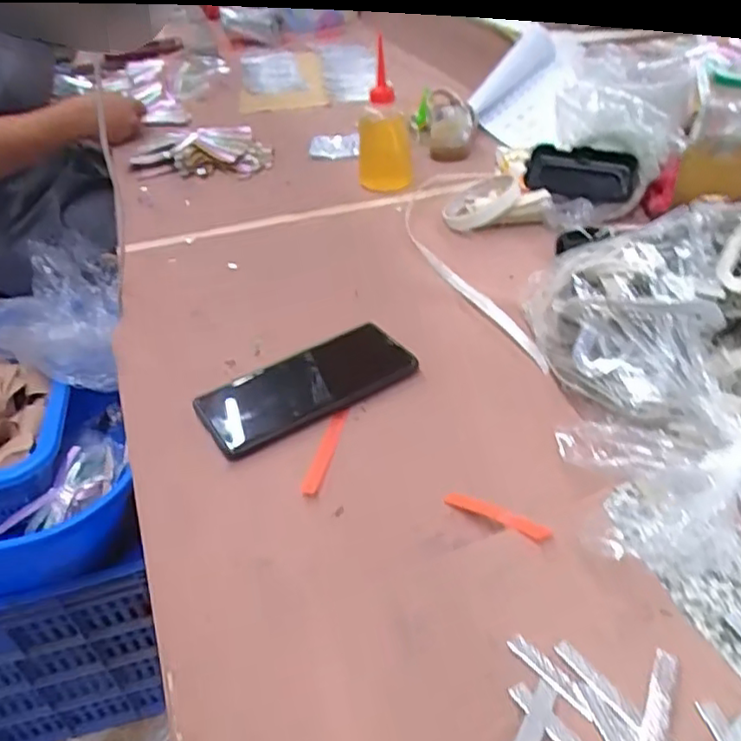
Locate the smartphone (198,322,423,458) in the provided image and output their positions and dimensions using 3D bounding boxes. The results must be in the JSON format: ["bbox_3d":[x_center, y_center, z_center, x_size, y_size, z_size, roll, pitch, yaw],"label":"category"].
[{"bbox_3d":[-0.050,0.007,0.494,0.161,0.011,0.078,-24,42,-21],"label":"smartphone"}]

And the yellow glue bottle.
[{"bbox_3d":[0.014,-0.276,0.725,0.058,0.147,0.059,25,50,32],"label":"yellow glue bottle"}]

